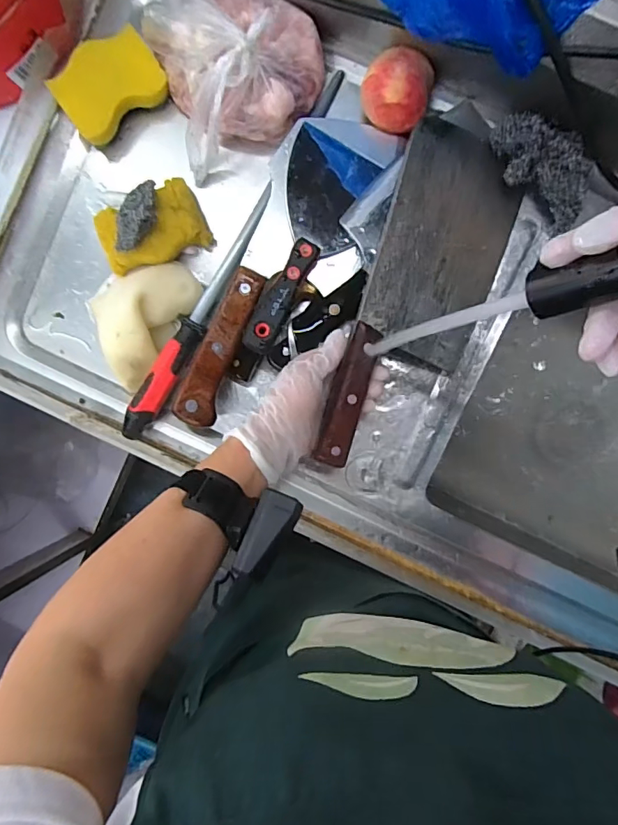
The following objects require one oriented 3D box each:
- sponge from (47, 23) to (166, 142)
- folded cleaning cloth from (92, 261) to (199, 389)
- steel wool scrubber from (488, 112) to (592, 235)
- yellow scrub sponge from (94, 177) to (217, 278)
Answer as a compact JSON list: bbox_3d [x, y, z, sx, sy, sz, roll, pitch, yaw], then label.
[{"bbox_3d":[-0.202,-0.330,0.484,0.105,0.034,0.068,-35,89,5],"label":"sponge"},{"bbox_3d":[-0.183,-0.102,0.502,0.097,0.034,0.135,31,94,3],"label":"folded cleaning cloth"},{"bbox_3d":[0.224,-0.237,0.456,0.115,0.025,0.065,44,95,2],"label":"steel wool scrubber"},{"bbox_3d":[-0.163,-0.191,0.501,0.108,0.041,0.070,-20,90,5],"label":"yellow scrub sponge"}]

